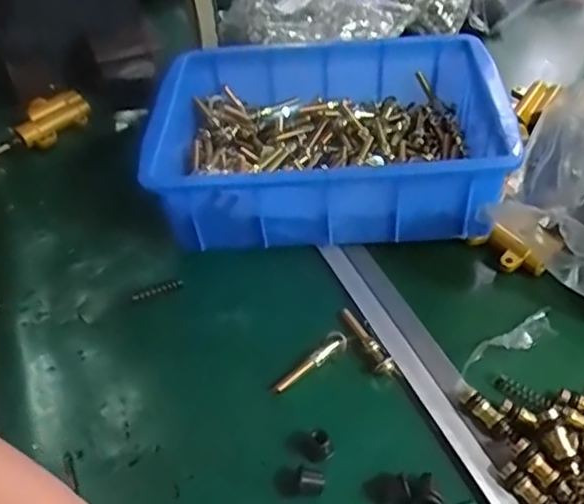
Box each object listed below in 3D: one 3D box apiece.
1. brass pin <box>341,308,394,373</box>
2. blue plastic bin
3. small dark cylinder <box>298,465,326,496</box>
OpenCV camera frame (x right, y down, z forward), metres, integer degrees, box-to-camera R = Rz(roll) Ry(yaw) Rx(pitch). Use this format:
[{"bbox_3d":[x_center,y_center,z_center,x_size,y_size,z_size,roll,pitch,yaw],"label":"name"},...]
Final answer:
[{"bbox_3d":[0.054,0.065,0.438,0.013,0.013,0.061,-21,49,-17],"label":"brass pin"},{"bbox_3d":[0.028,-0.098,0.541,0.282,0.098,0.207,0,46,2],"label":"blue plastic bin"},{"bbox_3d":[0.012,0.142,0.365,0.017,0.015,0.013,10,47,11],"label":"small dark cylinder"}]

